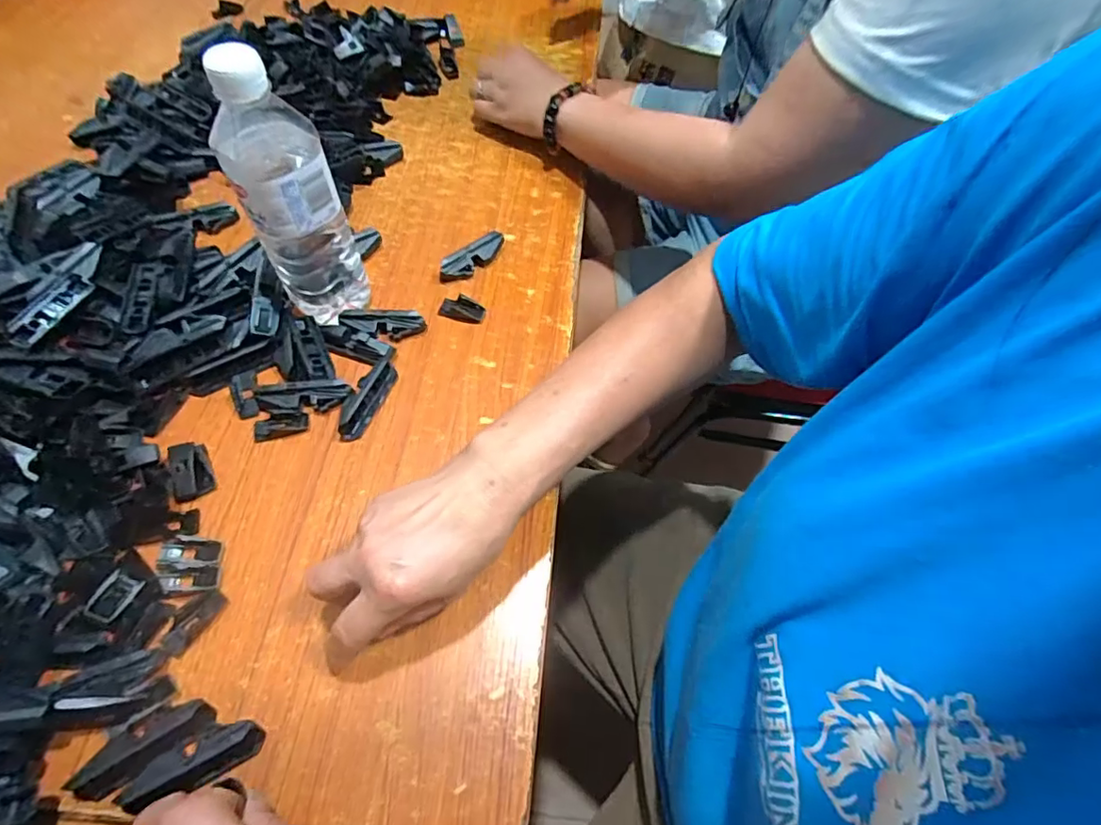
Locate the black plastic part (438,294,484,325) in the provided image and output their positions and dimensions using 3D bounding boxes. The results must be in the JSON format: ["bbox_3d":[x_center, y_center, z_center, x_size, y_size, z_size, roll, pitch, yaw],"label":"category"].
[{"bbox_3d":[-0.079,-0.093,0.497,0.040,0.013,0.021,13,58,4],"label":"black plastic part"}]

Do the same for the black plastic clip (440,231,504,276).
[{"bbox_3d":[-0.072,-0.147,0.526,0.067,0.023,0.015,-39,68,-24],"label":"black plastic clip"}]

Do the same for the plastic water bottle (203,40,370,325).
[{"bbox_3d":[-0.190,-0.153,0.417,0.071,0.207,0.060,-20,62,-16],"label":"plastic water bottle"}]

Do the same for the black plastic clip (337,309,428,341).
[{"bbox_3d":[-0.145,-0.077,0.481,0.070,0.021,0.019,6,58,0],"label":"black plastic clip"}]

